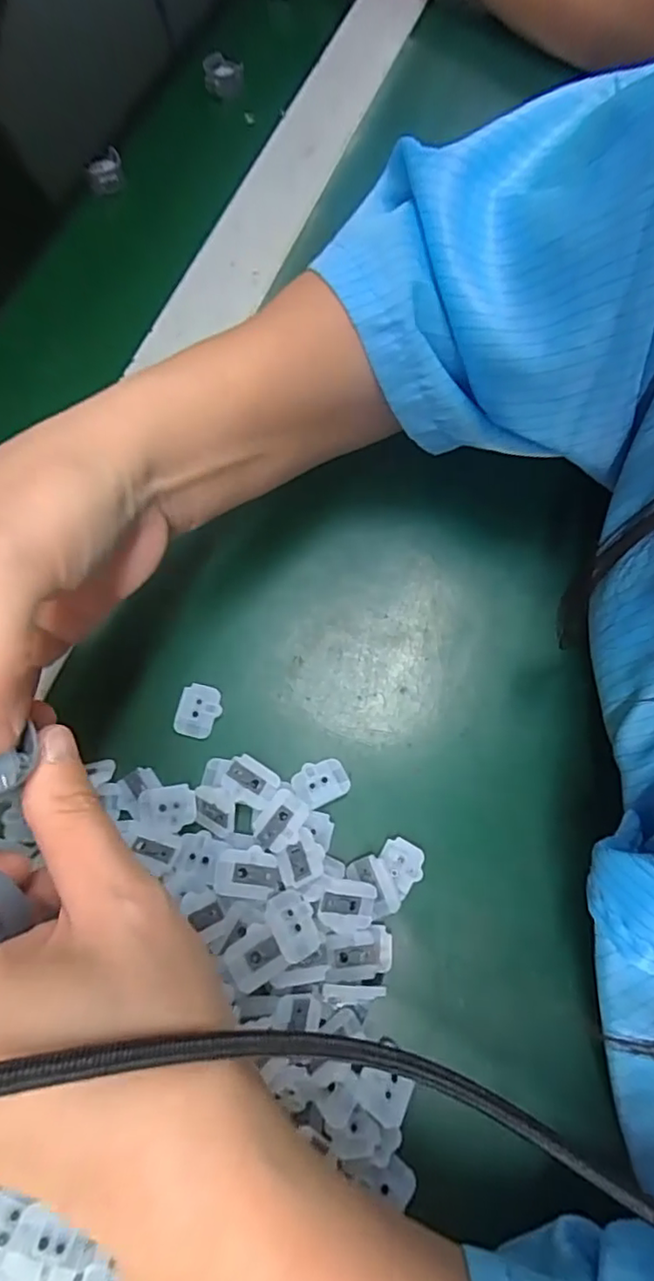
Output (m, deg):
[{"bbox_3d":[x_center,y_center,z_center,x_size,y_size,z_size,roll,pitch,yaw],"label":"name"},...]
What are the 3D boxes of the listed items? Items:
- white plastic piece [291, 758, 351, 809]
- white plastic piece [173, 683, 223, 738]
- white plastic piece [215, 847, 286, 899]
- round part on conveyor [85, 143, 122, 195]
[{"bbox_3d":[-0.002,0.057,0.234,0.021,0.004,0.017,-23,72,-9],"label":"white plastic piece"},{"bbox_3d":[-0.054,0.029,0.244,0.018,0.005,0.021,9,70,3],"label":"white plastic piece"},{"bbox_3d":[-0.028,0.083,0.208,0.023,0.005,0.017,3,64,-14],"label":"white plastic piece"},{"bbox_3d":[-0.142,-0.301,0.373,0.023,0.014,0.021,0,70,0],"label":"round part on conveyor"}]

